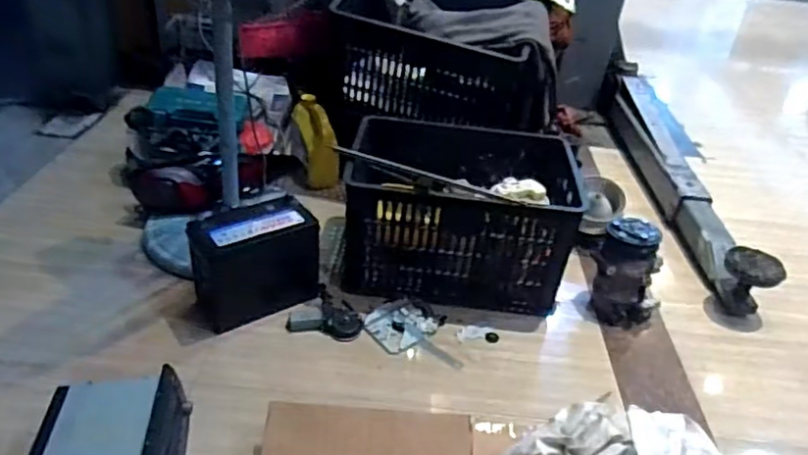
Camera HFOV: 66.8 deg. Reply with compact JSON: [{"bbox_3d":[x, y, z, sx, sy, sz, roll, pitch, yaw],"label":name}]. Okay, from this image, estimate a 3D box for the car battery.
[{"bbox_3d":[-0.308,0.069,1.275,0.243,0.204,0.138,-21,42,-34],"label":"car battery"}]

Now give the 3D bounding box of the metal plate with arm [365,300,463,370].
[{"bbox_3d":[0.017,0.224,1.258,0.140,0.020,0.203,-15,40,-29],"label":"metal plate with arm"}]

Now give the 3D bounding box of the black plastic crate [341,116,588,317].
[{"bbox_3d":[0.125,-0.049,1.454,0.492,0.270,0.411,6,34,0],"label":"black plastic crate"}]

